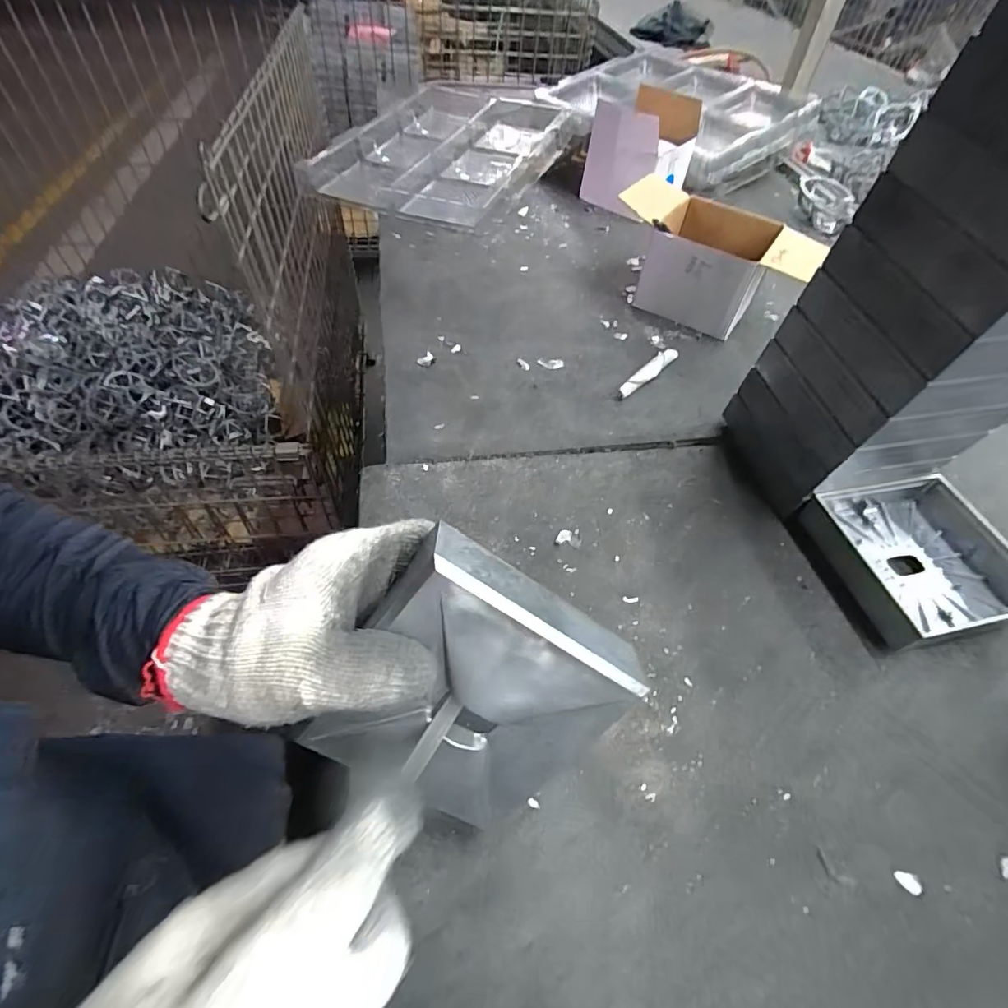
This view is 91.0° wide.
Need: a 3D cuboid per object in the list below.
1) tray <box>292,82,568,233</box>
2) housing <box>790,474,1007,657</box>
[{"bbox_3d":[-0.097,-0.649,0.900,0.357,0.061,0.455,24,54,13],"label":"tray"},{"bbox_3d":[0.351,0.044,0.420,0.146,0.042,0.132,-10,54,-11],"label":"housing"}]

